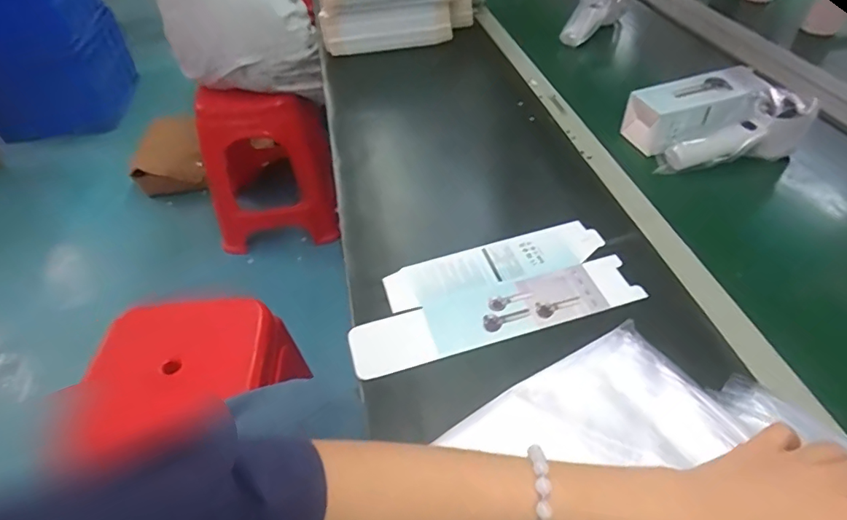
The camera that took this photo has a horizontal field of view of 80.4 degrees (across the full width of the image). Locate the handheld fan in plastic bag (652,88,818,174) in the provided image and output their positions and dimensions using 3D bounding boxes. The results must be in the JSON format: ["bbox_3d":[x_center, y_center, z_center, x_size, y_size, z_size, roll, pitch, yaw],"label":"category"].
[{"bbox_3d":[0.362,-0.139,0.592,0.167,0.057,0.058,-22,45,2],"label":"handheld fan in plastic bag"}]

